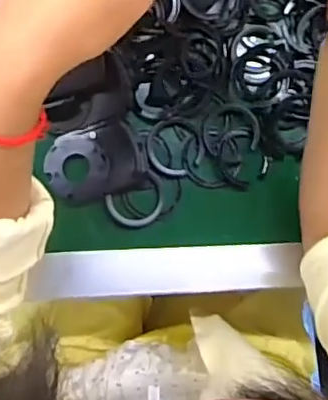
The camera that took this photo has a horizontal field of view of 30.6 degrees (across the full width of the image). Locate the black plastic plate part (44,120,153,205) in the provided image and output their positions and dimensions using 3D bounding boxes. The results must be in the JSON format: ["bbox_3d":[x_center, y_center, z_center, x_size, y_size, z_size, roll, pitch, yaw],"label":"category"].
[{"bbox_3d":[-0.057,-0.031,0.501,0.080,0.014,0.060,-14,91,-8],"label":"black plastic plate part"}]

